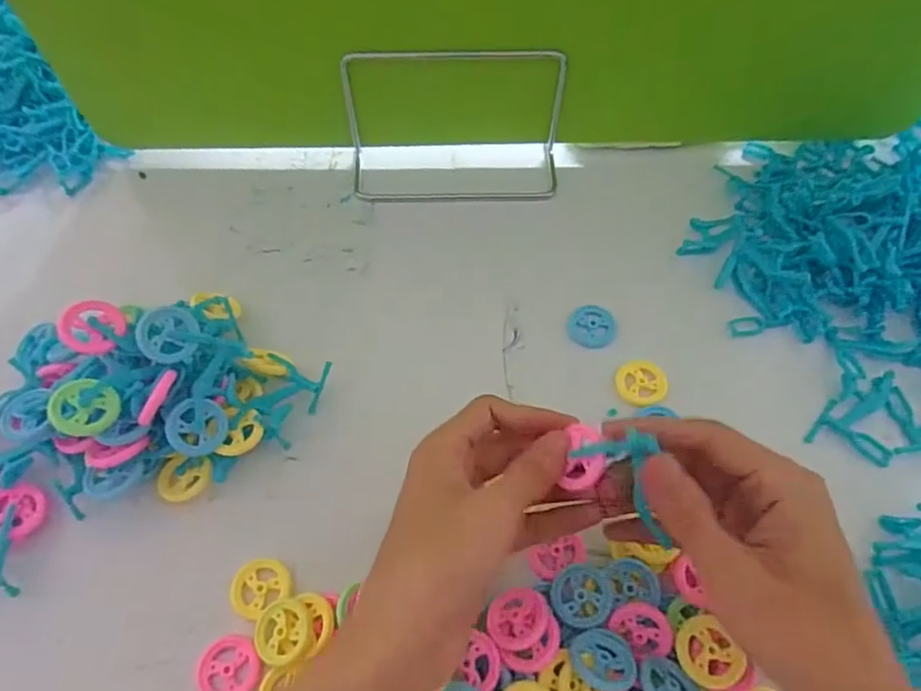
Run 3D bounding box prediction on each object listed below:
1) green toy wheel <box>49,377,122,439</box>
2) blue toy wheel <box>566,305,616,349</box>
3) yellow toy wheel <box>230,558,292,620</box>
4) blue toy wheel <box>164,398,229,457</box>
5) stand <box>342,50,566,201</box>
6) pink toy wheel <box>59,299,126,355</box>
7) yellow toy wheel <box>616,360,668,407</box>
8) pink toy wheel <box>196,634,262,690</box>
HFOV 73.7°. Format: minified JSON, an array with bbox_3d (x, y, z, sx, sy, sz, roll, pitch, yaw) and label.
[{"bbox_3d":[-0.182,0.030,0.298,0.029,0.008,0.028,12,65,-28],"label":"green toy wheel"},{"bbox_3d":[0.084,-0.012,0.390,0.029,0.006,0.028,-1,60,1],"label":"blue toy wheel"},{"bbox_3d":[-0.102,0.122,0.311,0.028,0.006,0.027,-1,60,1],"label":"yellow toy wheel"},{"bbox_3d":[-0.136,0.042,0.318,0.029,0.004,0.029,1,88,-33],"label":"blue toy wheel"},{"bbox_3d":[-0.005,-0.153,0.424,0.150,0.085,0.053,-3,60,0],"label":"stand"},{"bbox_3d":[-0.186,-0.011,0.312,0.027,0.007,0.028,40,63,-21],"label":"pink toy wheel"},{"bbox_3d":[0.109,0.022,0.368,0.028,0.006,0.029,-1,60,1],"label":"yellow toy wheel"},{"bbox_3d":[-0.110,0.155,0.292,0.029,0.006,0.030,-1,60,1],"label":"pink toy wheel"}]

